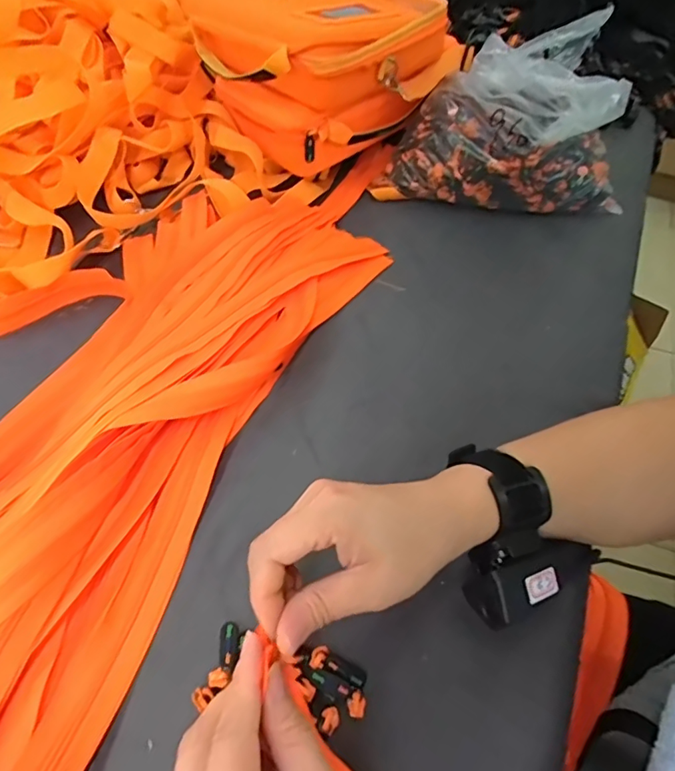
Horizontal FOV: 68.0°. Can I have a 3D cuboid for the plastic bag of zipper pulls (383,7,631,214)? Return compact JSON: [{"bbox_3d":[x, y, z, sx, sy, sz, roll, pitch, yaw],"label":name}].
[{"bbox_3d":[0.193,-0.278,0.529,0.254,0.167,0.138,11,56,7],"label":"plastic bag of zipper pulls"}]

